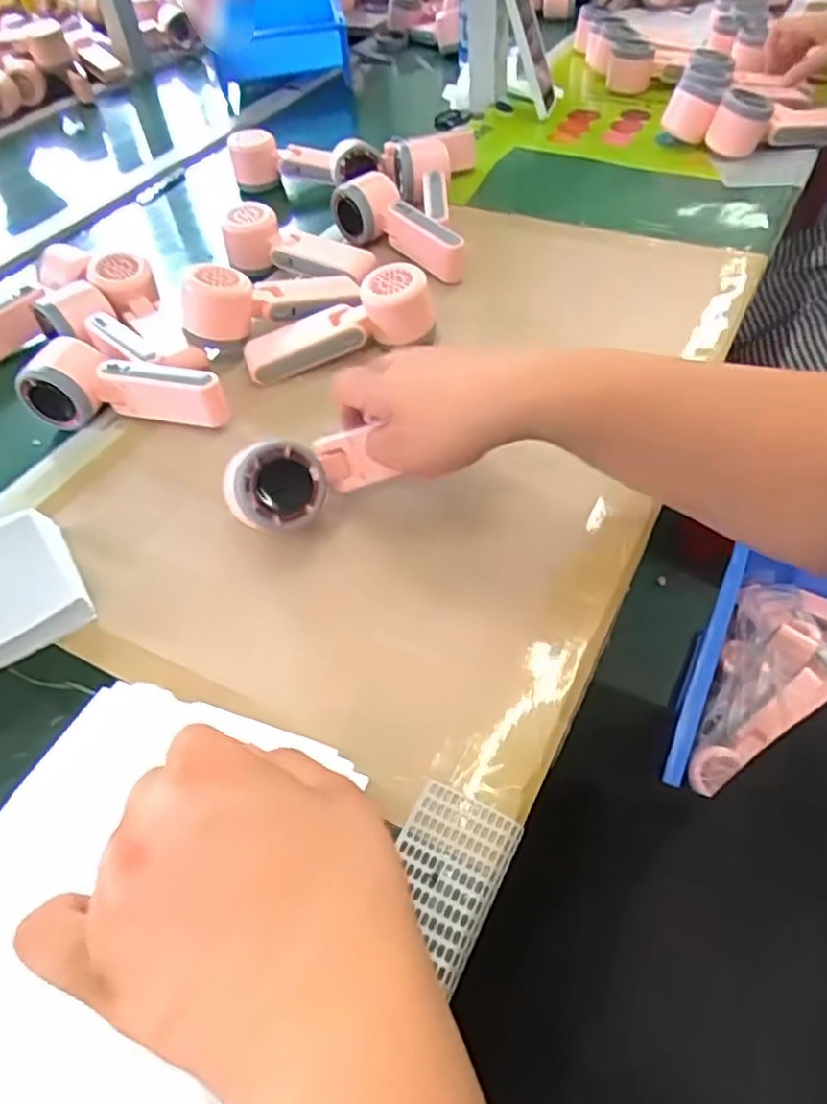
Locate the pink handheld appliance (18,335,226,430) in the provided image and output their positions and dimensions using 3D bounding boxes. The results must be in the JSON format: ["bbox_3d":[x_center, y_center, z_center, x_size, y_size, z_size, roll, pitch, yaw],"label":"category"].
[{"bbox_3d":[-0.227,-0.127,0.539,0.164,0.058,0.049,9,52,12],"label":"pink handheld appliance"}]

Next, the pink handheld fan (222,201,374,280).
[{"bbox_3d":[-0.112,-0.299,0.672,0.154,0.050,0.048,17,54,18],"label":"pink handheld fan"}]

